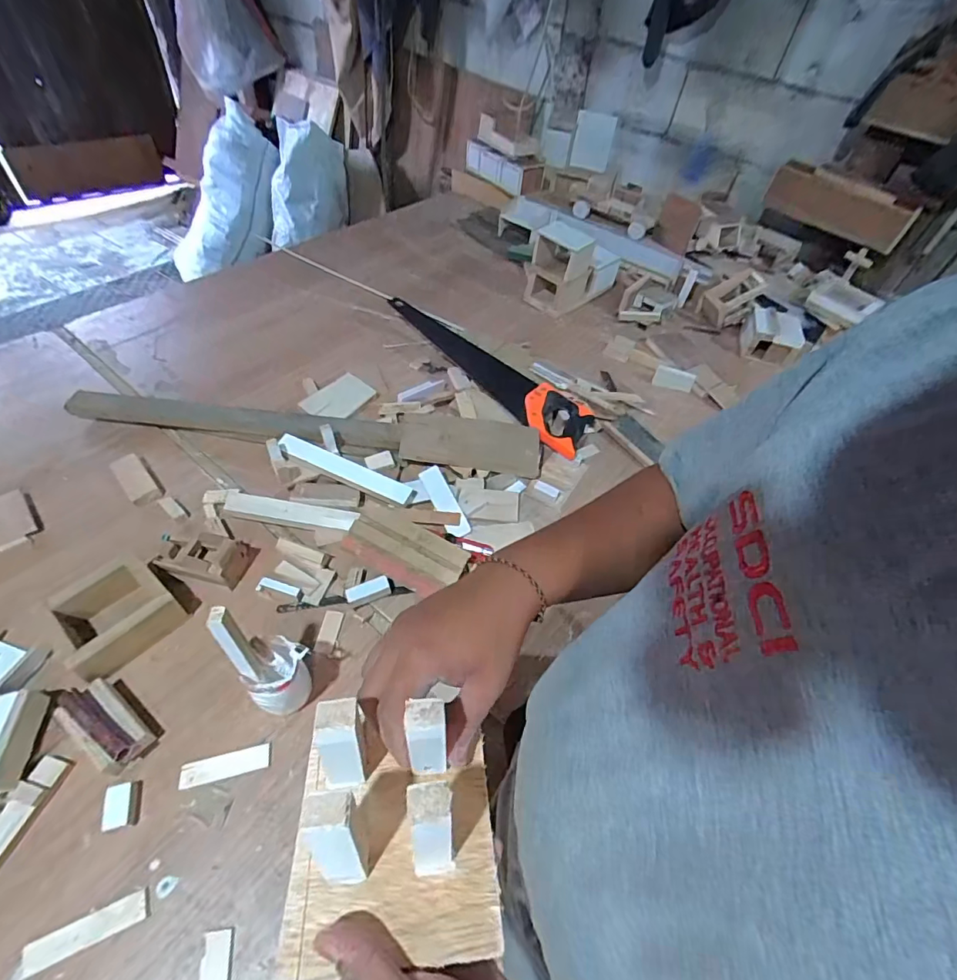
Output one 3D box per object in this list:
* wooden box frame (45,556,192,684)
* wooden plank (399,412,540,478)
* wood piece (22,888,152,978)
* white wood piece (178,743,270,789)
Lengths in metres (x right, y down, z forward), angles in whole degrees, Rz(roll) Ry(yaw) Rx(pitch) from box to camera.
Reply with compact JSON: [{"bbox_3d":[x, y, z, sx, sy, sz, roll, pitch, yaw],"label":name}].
[{"bbox_3d":[-0.443,0.152,0.599,0.115,0.055,0.125,35,56,22],"label":"wooden box frame"},{"bbox_3d":[-0.010,-0.081,0.811,0.230,0.025,0.087,8,77,-6],"label":"wooden plank"},{"bbox_3d":[-0.353,0.400,0.439,0.098,0.004,0.024,-17,54,-18],"label":"wood piece"},{"bbox_3d":[-0.276,0.300,0.529,0.090,0.004,0.026,-8,51,-12],"label":"white wood piece"}]

